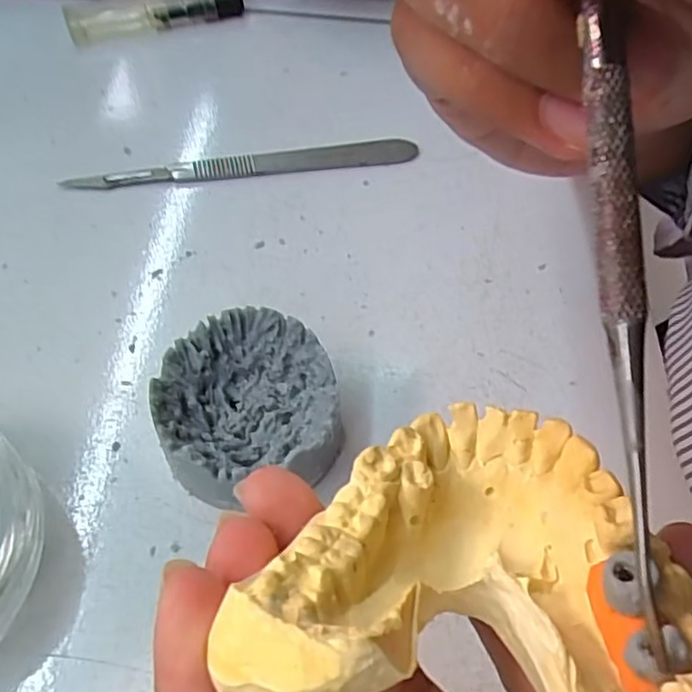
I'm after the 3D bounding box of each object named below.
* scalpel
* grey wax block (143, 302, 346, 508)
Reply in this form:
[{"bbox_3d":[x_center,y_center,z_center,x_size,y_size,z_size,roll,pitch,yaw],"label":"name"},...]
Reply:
[{"bbox_3d":[-0.038,-0.072,0.261,0.138,0.005,0.013,-10,58,-9],"label":"scalpel"},{"bbox_3d":[-0.029,0.017,0.187,0.049,0.028,0.047,-17,59,-15],"label":"grey wax block"}]

